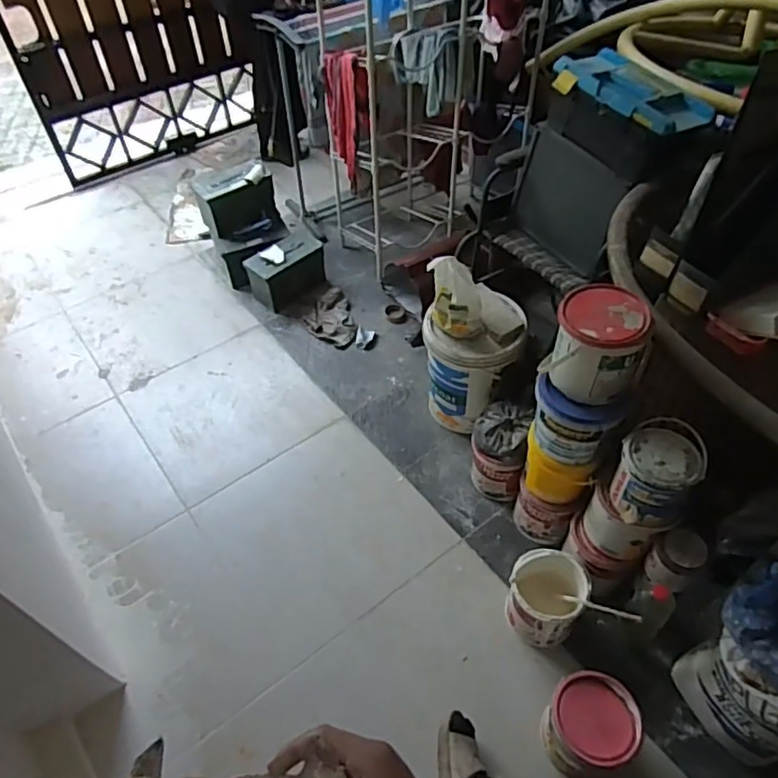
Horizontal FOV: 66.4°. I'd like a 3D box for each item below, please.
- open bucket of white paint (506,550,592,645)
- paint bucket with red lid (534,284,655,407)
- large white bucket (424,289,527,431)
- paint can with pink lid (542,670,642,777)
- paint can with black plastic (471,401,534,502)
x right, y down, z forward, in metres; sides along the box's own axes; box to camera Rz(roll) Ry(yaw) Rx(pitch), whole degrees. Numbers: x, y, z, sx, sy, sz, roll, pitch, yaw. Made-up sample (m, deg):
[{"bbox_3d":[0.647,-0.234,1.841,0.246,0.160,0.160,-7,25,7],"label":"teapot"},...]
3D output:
[{"bbox_3d":[0.394,0.521,1.502,0.180,0.219,0.189,-2,46,2],"label":"open bucket of white paint"},{"bbox_3d":[0.465,-0.110,1.316,0.191,0.202,0.208,-2,46,2],"label":"paint bucket with red lid"},{"bbox_3d":[0.287,-0.075,1.948,0.291,0.420,0.282,29,54,28],"label":"large white bucket"},{"bbox_3d":[0.446,0.742,1.319,0.200,0.154,0.188,-28,51,-21],"label":"paint can with pink lid"},{"bbox_3d":[0.332,0.192,1.799,0.162,0.263,0.200,10,48,13],"label":"paint can with black plastic"}]

